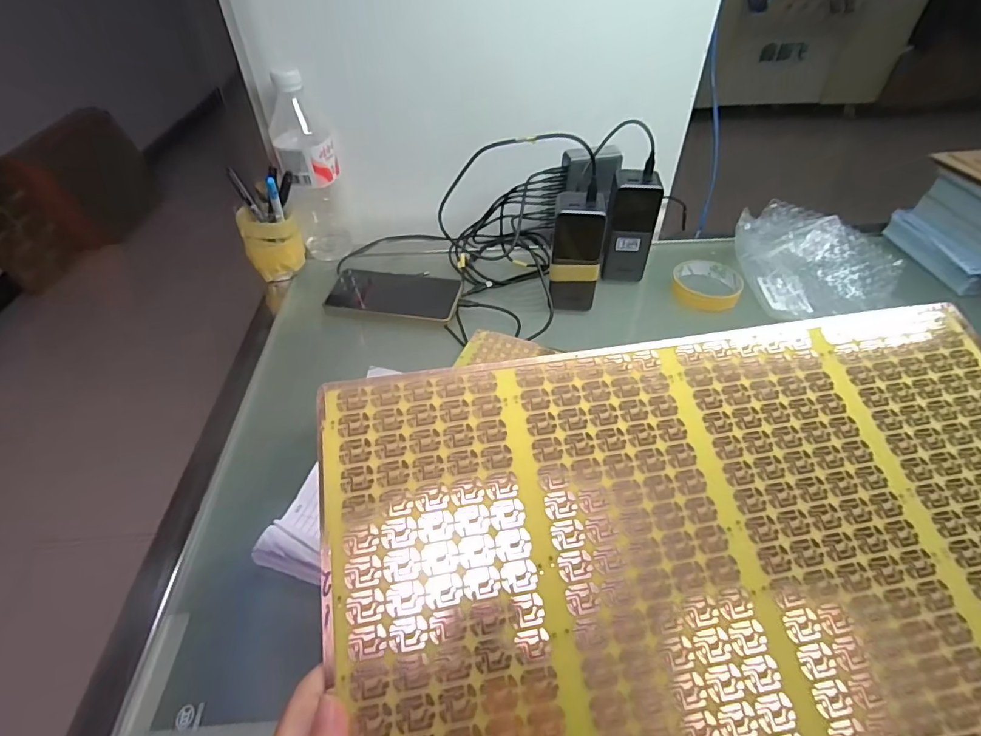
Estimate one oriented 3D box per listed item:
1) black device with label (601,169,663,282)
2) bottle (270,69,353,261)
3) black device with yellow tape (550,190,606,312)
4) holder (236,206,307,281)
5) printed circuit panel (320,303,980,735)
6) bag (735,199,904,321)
[{"bbox_3d":[0.170,-0.170,0.593,0.060,0.122,0.051,12,46,12],"label":"black device with label"},{"bbox_3d":[-0.226,-0.244,0.613,0.070,0.221,0.067,-13,46,-13],"label":"bottle"},{"bbox_3d":[0.097,-0.130,0.557,0.057,0.126,0.045,1,45,1],"label":"black device with yellow tape"},{"bbox_3d":[-0.273,-0.157,0.618,0.068,0.076,0.061,-17,47,-16],"label":"holder"},{"bbox_3d":[0.141,0.106,0.278,0.449,0.009,0.274,-7,64,-7],"label":"printed circuit panel"},{"bbox_3d":[0.410,-0.141,0.617,0.179,0.059,0.173,-8,45,-8],"label":"bag"}]

